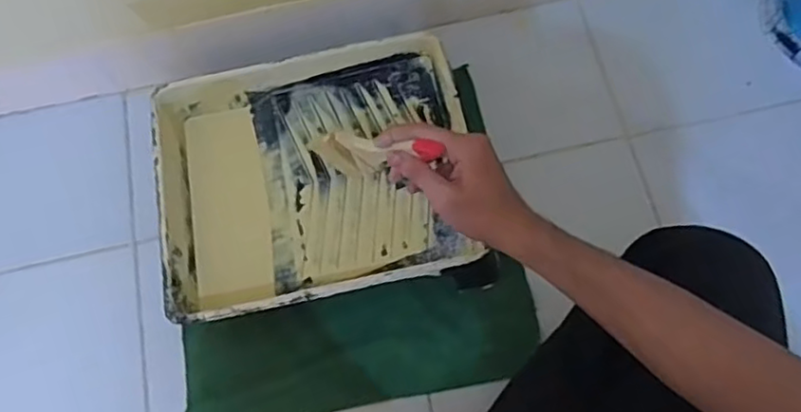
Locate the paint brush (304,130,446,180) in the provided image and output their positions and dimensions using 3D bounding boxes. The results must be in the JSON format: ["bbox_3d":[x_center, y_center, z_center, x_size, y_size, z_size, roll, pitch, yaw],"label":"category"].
[{"bbox_3d":[-0.026,-0.048,0.584,0.149,0.048,0.021,1,64,45],"label":"paint brush"}]

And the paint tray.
[{"bbox_3d":[-0.096,-0.033,0.739,0.332,0.065,0.285,-10,70,-1],"label":"paint tray"}]

